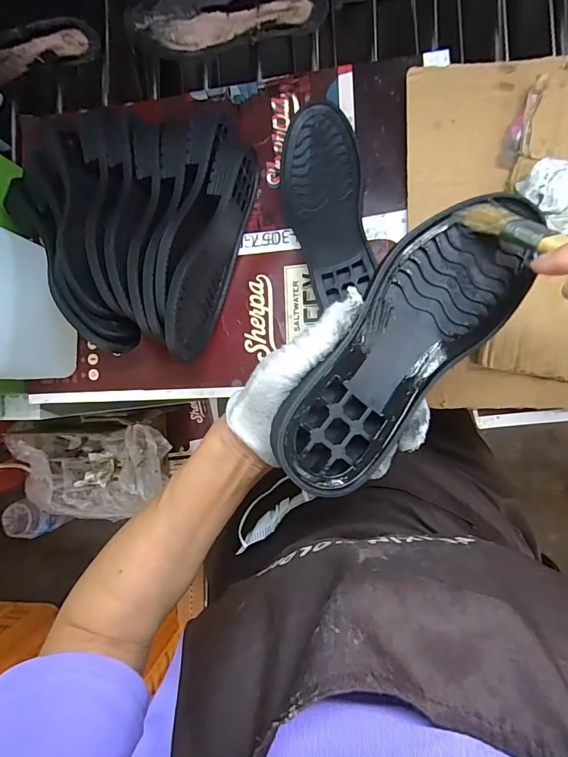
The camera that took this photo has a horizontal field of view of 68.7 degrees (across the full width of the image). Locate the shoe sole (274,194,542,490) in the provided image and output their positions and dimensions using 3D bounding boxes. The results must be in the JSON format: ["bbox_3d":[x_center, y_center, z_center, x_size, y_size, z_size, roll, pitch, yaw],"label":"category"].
[{"bbox_3d":[0.076,-0.026,0.247,0.073,0.026,0.211,40,78,7],"label":"shoe sole"}]

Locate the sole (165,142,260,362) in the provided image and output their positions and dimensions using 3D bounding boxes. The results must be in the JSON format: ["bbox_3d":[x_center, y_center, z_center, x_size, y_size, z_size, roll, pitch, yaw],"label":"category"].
[{"bbox_3d":[-0.068,-0.119,0.391,0.024,0.084,0.202,15,92,9],"label":"sole"}]

